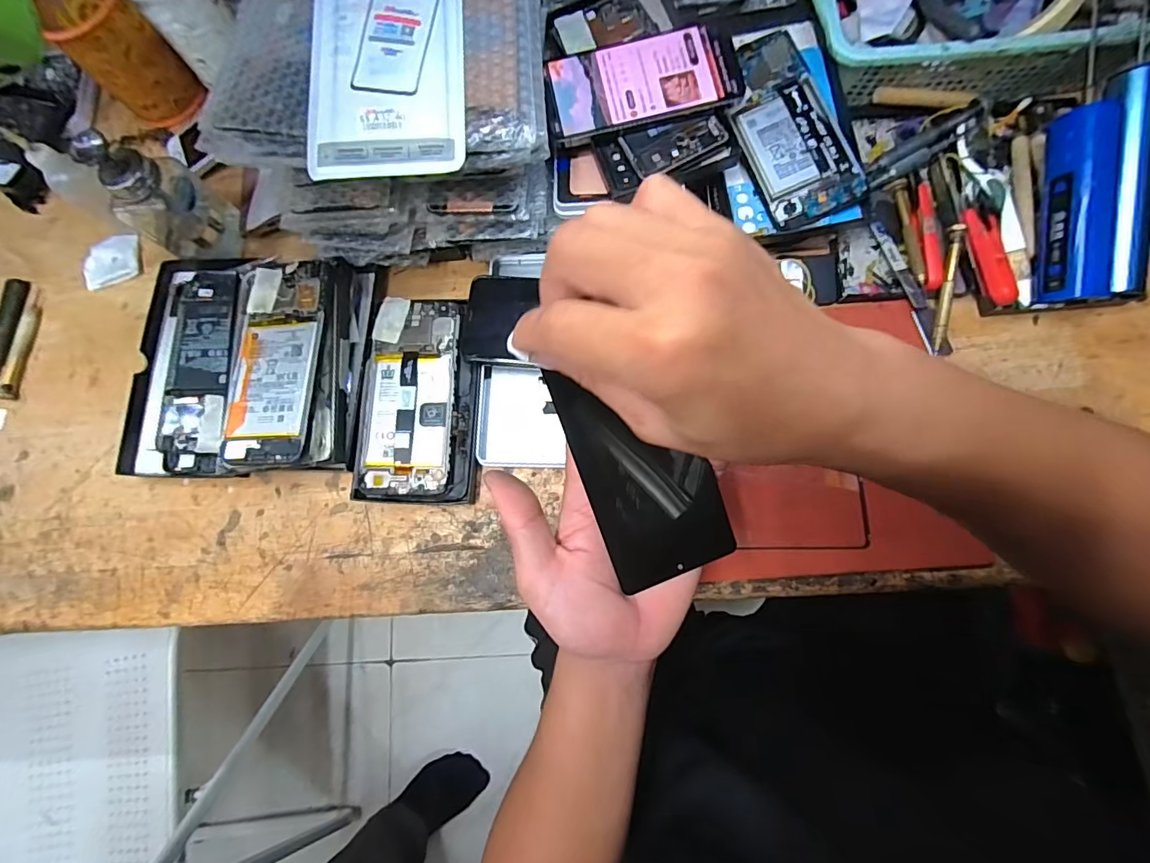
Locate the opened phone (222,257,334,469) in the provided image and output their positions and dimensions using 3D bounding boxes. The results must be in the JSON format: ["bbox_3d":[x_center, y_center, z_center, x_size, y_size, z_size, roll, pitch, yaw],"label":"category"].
[{"bbox_3d":[-0.238,-0.056,0.391,0.075,0.009,0.164,-1,76,6],"label":"opened phone"}]

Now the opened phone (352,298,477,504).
[{"bbox_3d":[-0.129,-0.028,0.404,0.094,0.012,0.168,0,78,5],"label":"opened phone"}]

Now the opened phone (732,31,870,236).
[{"bbox_3d":[0.164,-0.236,0.382,0.074,0.008,0.152,-18,83,9],"label":"opened phone"}]

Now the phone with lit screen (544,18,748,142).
[{"bbox_3d":[0.049,-0.260,0.367,0.140,0.008,0.067,-13,82,3],"label":"phone with lit screen"}]

